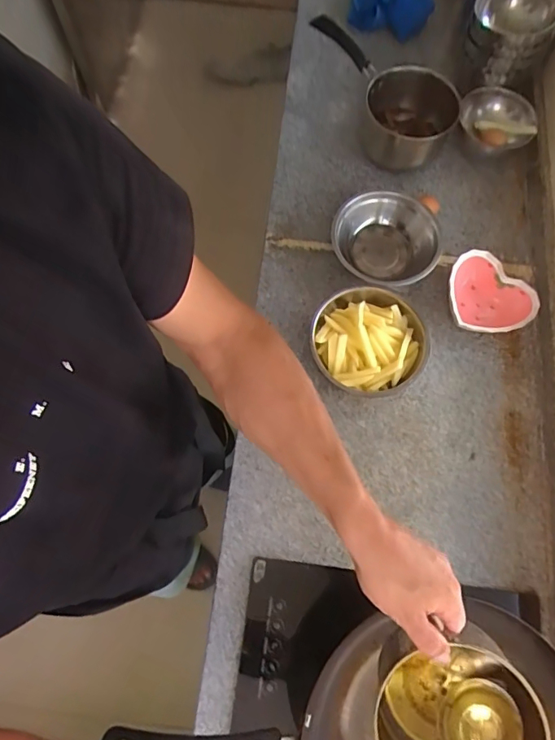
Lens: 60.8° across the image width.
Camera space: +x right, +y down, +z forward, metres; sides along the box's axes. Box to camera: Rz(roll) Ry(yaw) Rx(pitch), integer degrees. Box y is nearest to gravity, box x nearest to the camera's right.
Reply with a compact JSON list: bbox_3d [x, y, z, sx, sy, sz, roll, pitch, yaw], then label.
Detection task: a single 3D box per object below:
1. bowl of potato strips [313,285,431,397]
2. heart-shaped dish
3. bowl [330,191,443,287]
[{"bbox_3d":[0.151,-0.040,0.757,0.184,0.069,0.174,1,72,-2],"label":"bowl of potato strips"},{"bbox_3d":[0.340,-0.116,0.791,0.127,0.052,0.149,-36,75,-11],"label":"heart-shaped dish"},{"bbox_3d":[0.185,-0.220,0.809,0.168,0.072,0.168,0,72,0],"label":"bowl"}]

